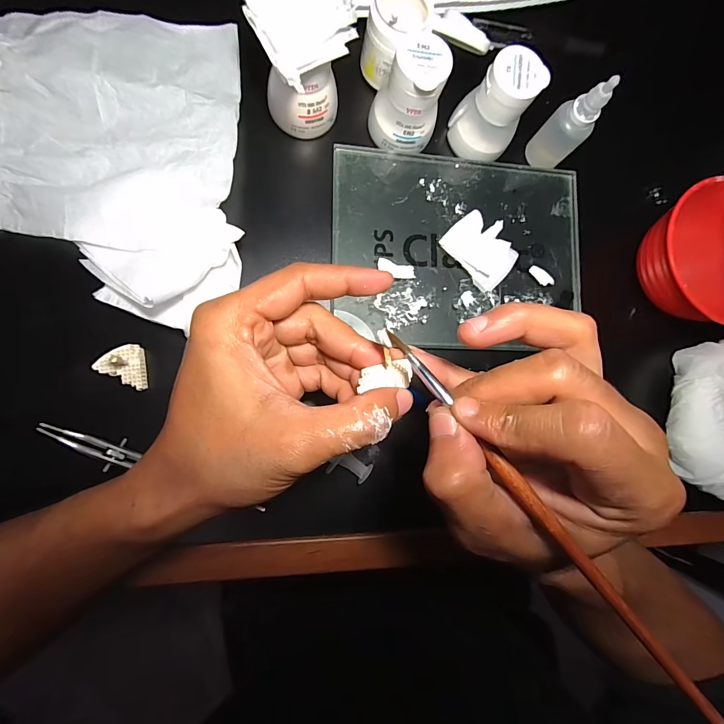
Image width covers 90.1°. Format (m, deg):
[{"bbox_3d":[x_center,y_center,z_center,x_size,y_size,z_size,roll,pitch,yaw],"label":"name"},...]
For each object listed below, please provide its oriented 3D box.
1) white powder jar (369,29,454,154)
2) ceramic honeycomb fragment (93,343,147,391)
[{"bbox_3d":[0.034,-0.183,0.252,0.047,0.058,0.040,19,84,-7],"label":"white powder jar"},{"bbox_3d":[-0.154,0.003,0.228,0.028,0.019,0.029,-4,87,-9],"label":"ceramic honeycomb fragment"}]

